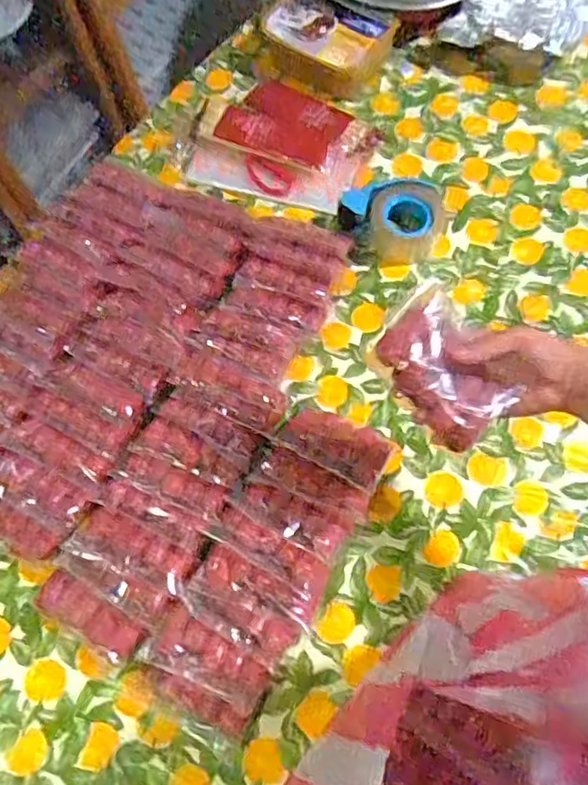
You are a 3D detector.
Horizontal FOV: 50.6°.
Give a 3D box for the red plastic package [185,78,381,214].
[{"bbox_3d":[-0.020,-0.396,0.970,0.259,0.029,0.201,20,70,10],"label":"red plastic package"}]

